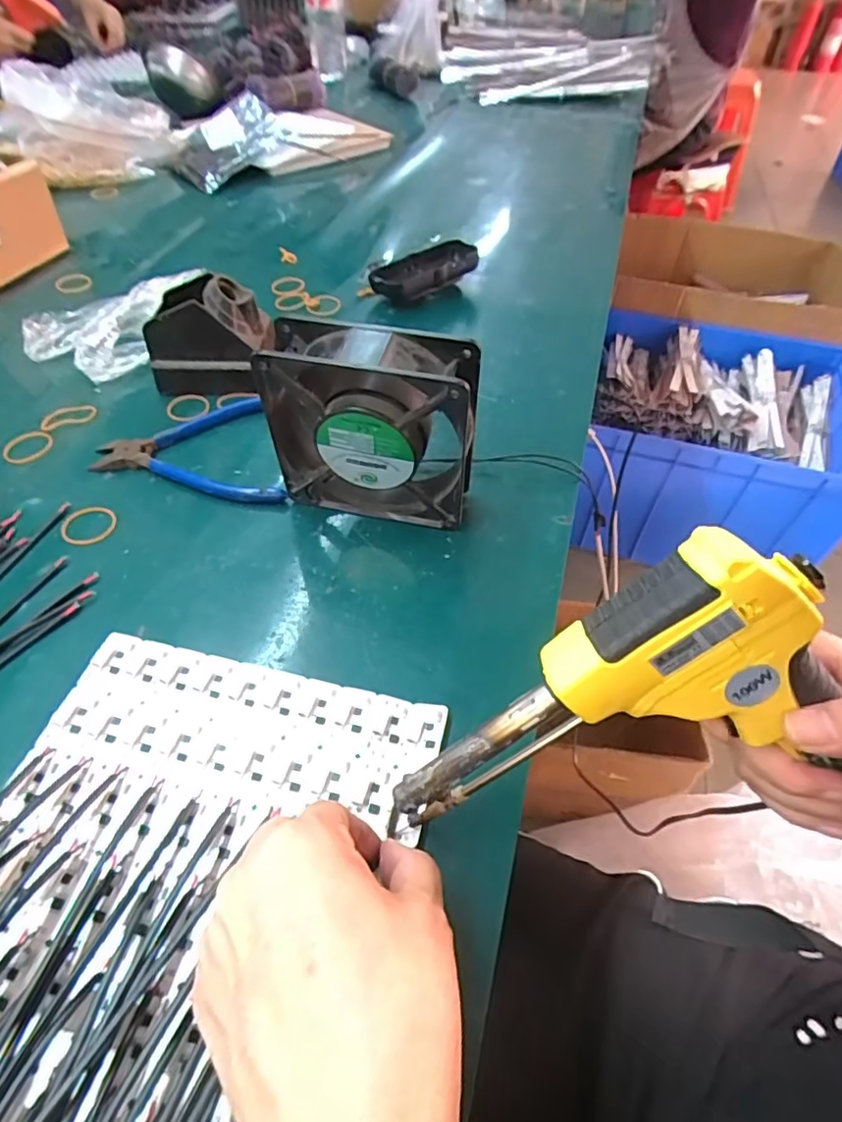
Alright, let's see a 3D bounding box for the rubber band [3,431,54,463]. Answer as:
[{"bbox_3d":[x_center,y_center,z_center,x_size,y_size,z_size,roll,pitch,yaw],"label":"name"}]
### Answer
[{"bbox_3d":[-0.298,-0.086,0.439,0.035,0.005,0.034,0,50,0],"label":"rubber band"}]

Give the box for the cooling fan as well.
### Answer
[{"bbox_3d":[-0.029,-0.074,0.350,0.119,0.122,0.037,10,50,9],"label":"cooling fan"}]

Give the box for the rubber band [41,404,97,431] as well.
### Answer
[{"bbox_3d":[-0.278,-0.113,0.458,0.042,0.005,0.021,-16,51,-13],"label":"rubber band"}]

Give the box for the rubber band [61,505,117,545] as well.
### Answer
[{"bbox_3d":[-0.217,-0.025,0.378,0.033,0.004,0.035,-19,52,-15],"label":"rubber band"}]

